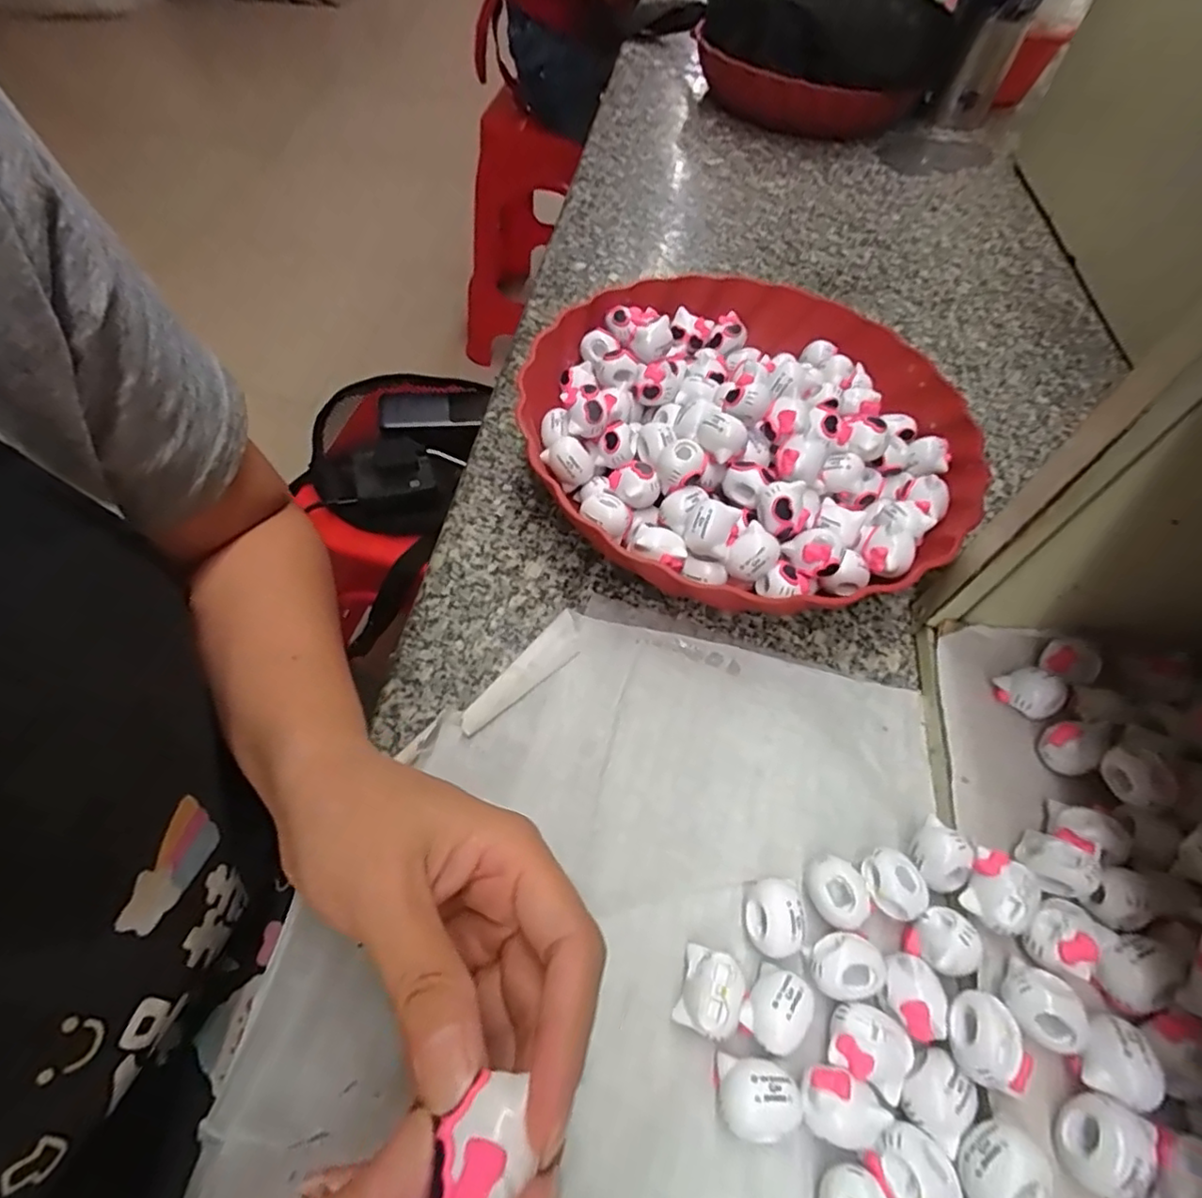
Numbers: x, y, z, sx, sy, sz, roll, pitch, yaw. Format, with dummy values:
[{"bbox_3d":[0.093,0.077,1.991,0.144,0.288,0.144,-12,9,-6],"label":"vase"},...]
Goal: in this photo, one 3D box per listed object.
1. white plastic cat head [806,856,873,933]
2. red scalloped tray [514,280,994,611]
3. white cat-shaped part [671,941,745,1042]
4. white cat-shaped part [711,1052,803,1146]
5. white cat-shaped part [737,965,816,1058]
[{"bbox_3d":[0.087,0.110,0.233,0.018,0.019,0.024,-5,57,-8],"label":"white plastic cat head"},{"bbox_3d":[0.080,-0.095,0.345,0.240,0.062,0.241,-16,59,-15],"label":"red scalloped tray"},{"bbox_3d":[0.038,0.134,0.212,0.021,0.018,0.025,19,57,8],"label":"white cat-shaped part"},{"bbox_3d":[0.049,0.159,0.197,0.027,0.018,0.020,16,57,6],"label":"white cat-shaped part"},{"bbox_3d":[0.061,0.140,0.209,0.024,0.017,0.024,32,60,16],"label":"white cat-shaped part"}]

